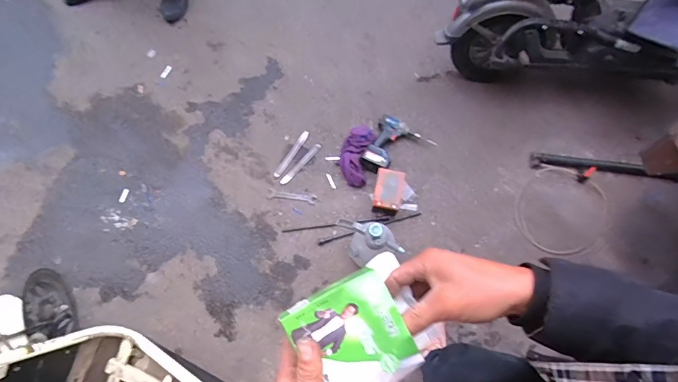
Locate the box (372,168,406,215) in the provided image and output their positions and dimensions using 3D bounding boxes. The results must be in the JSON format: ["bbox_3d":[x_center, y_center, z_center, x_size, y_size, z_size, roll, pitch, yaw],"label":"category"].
[{"bbox_3d":[0.195,0.006,1.486,0.114,0.102,0.164,10,71,3],"label":"box"}]

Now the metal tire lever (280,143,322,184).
[{"bbox_3d":[-0.152,-0.114,1.576,0.030,0.008,0.227,38,75,12],"label":"metal tire lever"}]

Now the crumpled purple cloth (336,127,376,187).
[{"bbox_3d":[0.068,-0.149,1.565,0.117,0.056,0.258,11,71,4],"label":"crumpled purple cloth"}]

